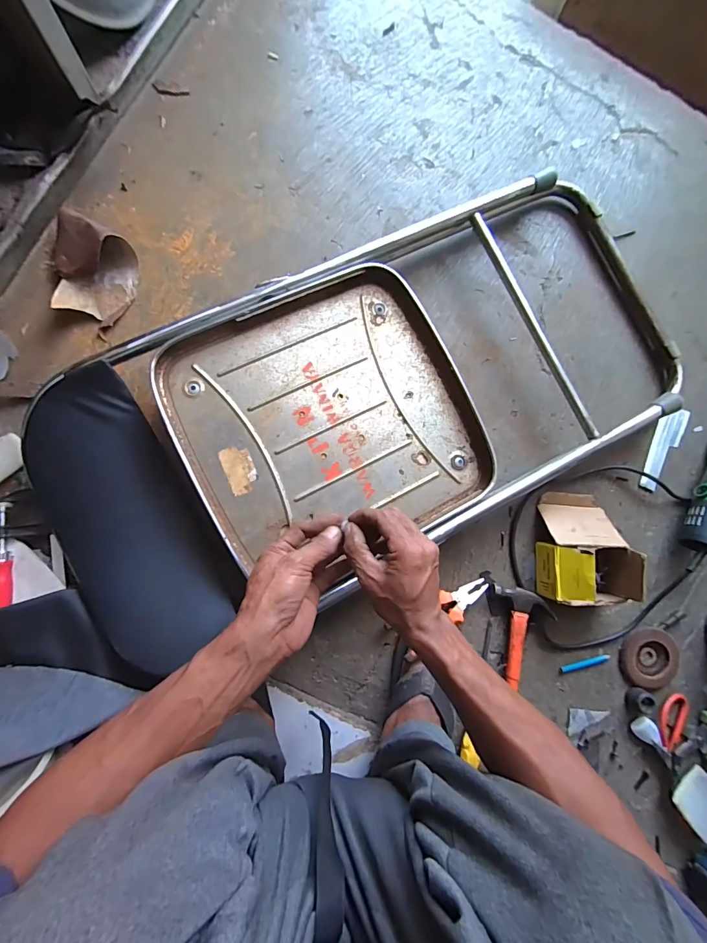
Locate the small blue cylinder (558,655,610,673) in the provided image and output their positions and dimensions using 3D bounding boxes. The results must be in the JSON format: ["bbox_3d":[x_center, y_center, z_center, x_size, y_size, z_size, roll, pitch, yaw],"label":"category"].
[{"bbox_3d":[0.363,0.300,0.599,0.085,0.005,0.010,-12,88,-6],"label":"small blue cylinder"}]

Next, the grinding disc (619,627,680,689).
[{"bbox_3d":[0.471,0.297,0.610,0.092,0.010,0.090,9,86,-5],"label":"grinding disc"}]

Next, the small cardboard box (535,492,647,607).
[{"bbox_3d":[0.352,0.114,0.572,0.118,0.085,0.160,3,86,-5],"label":"small cardboard box"}]

